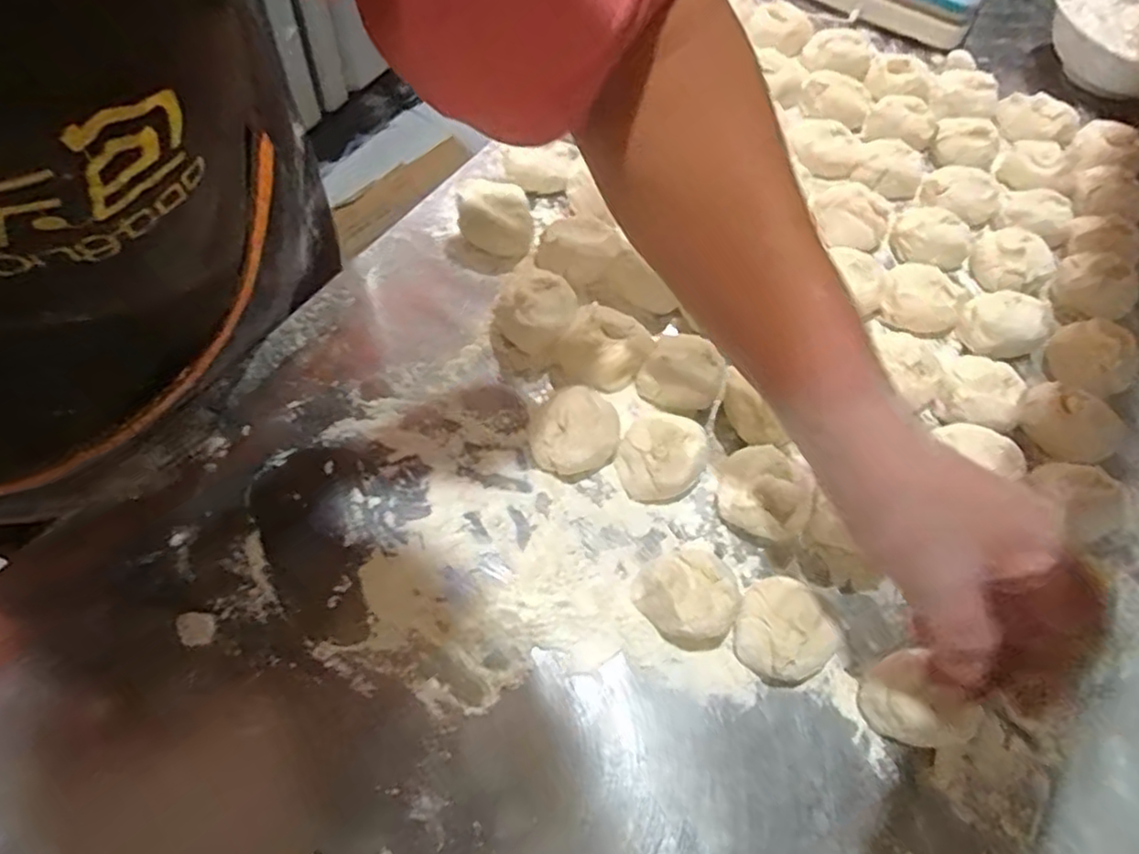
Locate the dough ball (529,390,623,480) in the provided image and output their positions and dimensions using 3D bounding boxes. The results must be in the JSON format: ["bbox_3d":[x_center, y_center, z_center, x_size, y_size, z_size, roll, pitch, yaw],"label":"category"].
[{"bbox_3d":[0.003,0.003,0.396,0.049,0.035,0.043,-33,68,-22],"label":"dough ball"}]

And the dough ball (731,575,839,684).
[{"bbox_3d":[0.110,0.104,0.348,0.047,0.036,0.044,2,60,-4],"label":"dough ball"}]

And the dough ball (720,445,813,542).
[{"bbox_3d":[0.112,0.040,0.394,0.054,0.030,0.048,35,63,14],"label":"dough ball"}]

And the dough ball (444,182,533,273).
[{"bbox_3d":[-0.057,-0.142,0.472,0.060,0.036,0.060,-4,61,-8],"label":"dough ball"}]

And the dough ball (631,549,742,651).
[{"bbox_3d":[0.063,0.087,0.354,0.052,0.034,0.044,40,64,17],"label":"dough ball"}]

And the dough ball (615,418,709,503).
[{"bbox_3d":[0.054,0.019,0.391,0.048,0.034,0.043,5,60,-2],"label":"dough ball"}]

